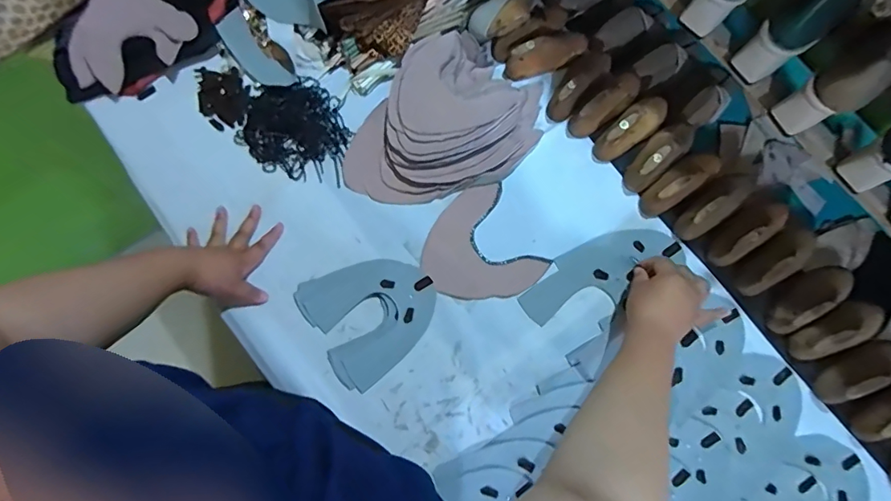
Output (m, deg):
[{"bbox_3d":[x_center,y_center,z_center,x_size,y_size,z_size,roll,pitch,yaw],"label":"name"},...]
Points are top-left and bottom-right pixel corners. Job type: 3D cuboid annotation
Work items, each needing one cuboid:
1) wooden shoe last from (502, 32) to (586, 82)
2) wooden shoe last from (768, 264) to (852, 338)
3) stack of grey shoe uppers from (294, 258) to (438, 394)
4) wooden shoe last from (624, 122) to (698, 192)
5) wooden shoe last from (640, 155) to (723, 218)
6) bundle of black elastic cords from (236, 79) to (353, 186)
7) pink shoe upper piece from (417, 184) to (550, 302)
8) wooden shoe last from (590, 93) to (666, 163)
[{"bbox_3d":[0.159,-0.310,0.724,0.140,0.051,0.046,-26,77,-5],"label":"wooden shoe last"},{"bbox_3d":[0.498,0.059,0.634,0.137,0.053,0.050,-34,78,-7],"label":"wooden shoe last"},{"bbox_3d":[-0.101,0.084,0.650,0.167,0.009,0.162,-32,78,-7],"label":"stack of grey shoe uppers"},{"bbox_3d":[0.315,-0.145,0.682,0.136,0.056,0.051,-39,79,-8],"label":"wooden shoe last"},{"bbox_3d":[0.342,-0.104,0.667,0.135,0.051,0.043,-36,78,-8],"label":"wooden shoe last"},{"bbox_3d":[-0.226,-0.195,0.712,0.167,0.032,0.162,0,76,1],"label":"bundle of black elastic cords"},{"bbox_3d":[0.044,-0.001,0.678,0.155,0.006,0.161,-28,77,-6],"label":"pink shoe upper piece"},{"bbox_3d":[0.282,-0.187,0.695,0.136,0.057,0.050,-42,79,-9],"label":"wooden shoe last"}]

